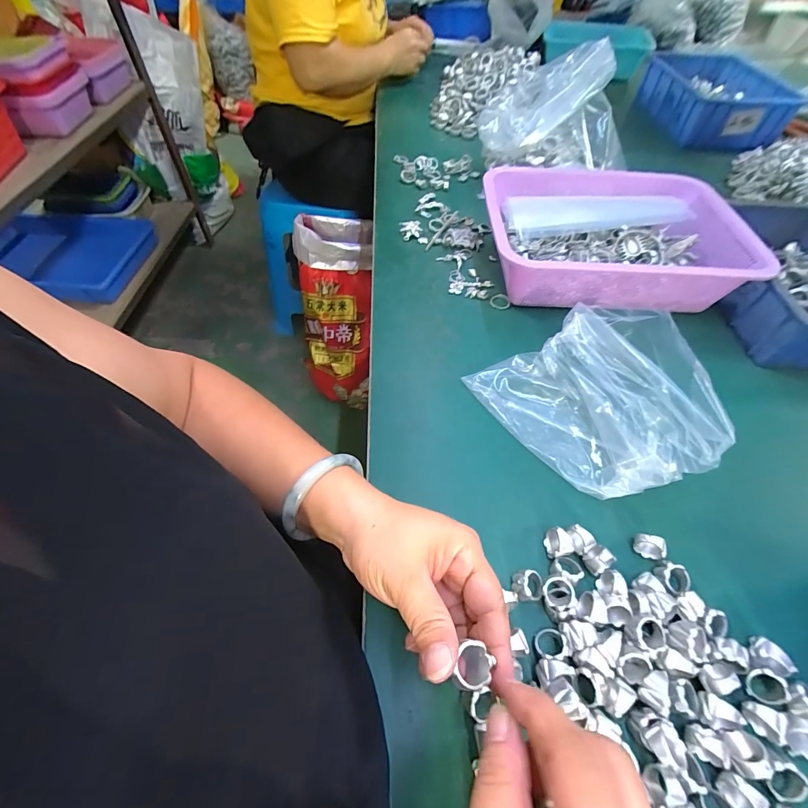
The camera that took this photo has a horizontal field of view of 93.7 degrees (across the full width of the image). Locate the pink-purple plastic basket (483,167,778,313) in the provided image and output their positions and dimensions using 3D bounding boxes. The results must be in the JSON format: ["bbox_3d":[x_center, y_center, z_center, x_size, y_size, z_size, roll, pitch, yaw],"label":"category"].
[{"bbox_3d":[0.256,-0.212,0.485,0.285,0.075,0.225,1,55,0],"label":"pink-purple plastic basket"}]

